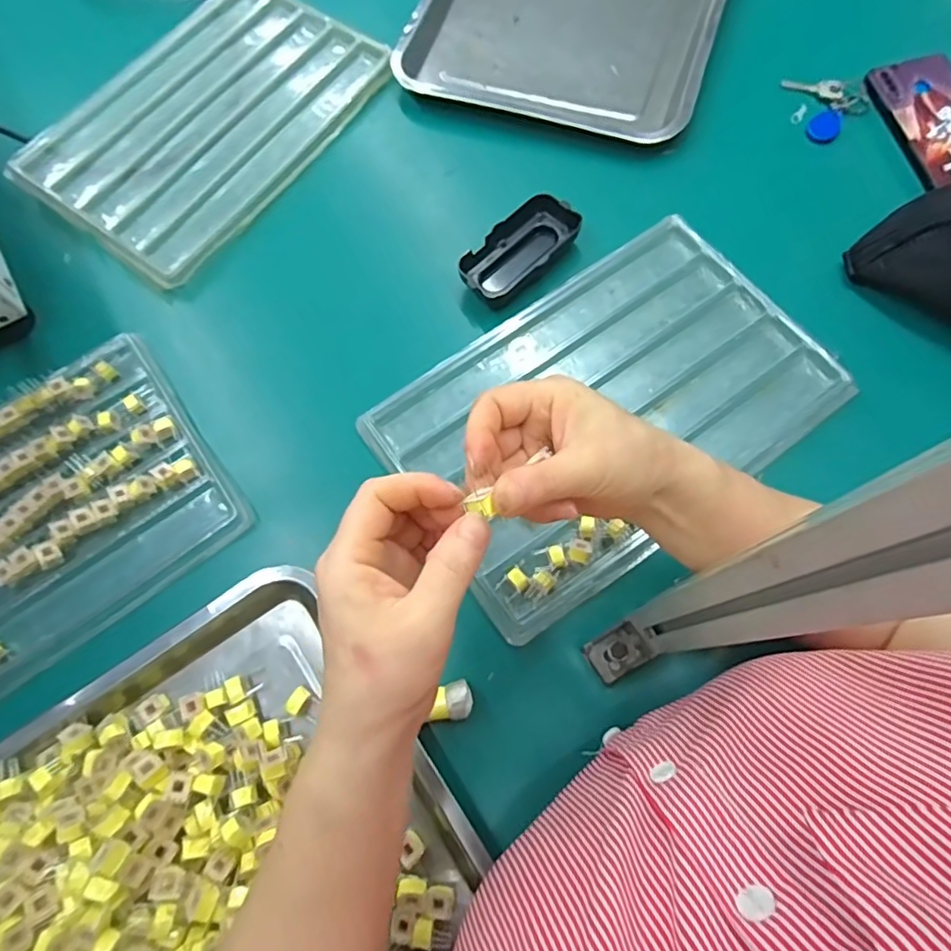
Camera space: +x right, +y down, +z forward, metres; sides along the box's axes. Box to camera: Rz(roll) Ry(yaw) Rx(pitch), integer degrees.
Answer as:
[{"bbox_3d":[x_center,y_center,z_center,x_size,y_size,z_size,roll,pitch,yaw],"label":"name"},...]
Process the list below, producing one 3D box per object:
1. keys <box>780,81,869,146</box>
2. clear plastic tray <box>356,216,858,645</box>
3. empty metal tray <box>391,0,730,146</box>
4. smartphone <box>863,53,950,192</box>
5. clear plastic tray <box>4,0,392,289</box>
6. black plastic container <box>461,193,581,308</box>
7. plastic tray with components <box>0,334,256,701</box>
[{"bbox_3d":[0.317,-0.346,0.543,0.066,0.014,0.073,-41,76,-10],"label":"keys"},{"bbox_3d":[0.099,-0.055,0.457,0.321,0.030,0.218,-35,75,-9],"label":"clear plastic tray"},{"bbox_3d":[0.110,-0.512,0.605,0.299,0.035,0.381,19,74,8],"label":"empty metal tray"},{"bbox_3d":[0.409,-0.315,0.517,0.074,0.009,0.140,-14,72,5],"label":"smartphone"},{"bbox_3d":[-0.261,-0.349,0.561,0.228,0.028,0.319,36,77,12],"label":"clear plastic tray"},{"bbox_3d":[0.038,-0.190,0.505,0.110,0.033,0.053,-41,76,-10],"label":"black plastic container"},{"bbox_3d":[-0.356,0.045,0.436,0.312,0.033,0.219,-38,75,-9],"label":"plastic tray with components"}]

